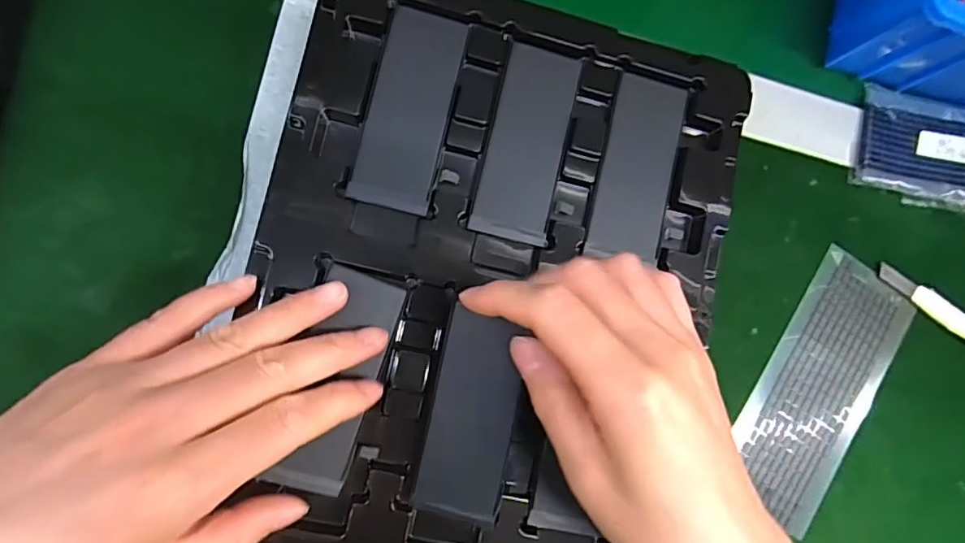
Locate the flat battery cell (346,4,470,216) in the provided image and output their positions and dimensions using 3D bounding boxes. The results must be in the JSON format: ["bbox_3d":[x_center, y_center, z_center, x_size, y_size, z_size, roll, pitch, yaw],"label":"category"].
[{"bbox_3d":[-0.034,-0.077,0.258,0.037,0.005,0.094,13,85,-8],"label":"flat battery cell"}]

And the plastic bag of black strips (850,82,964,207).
[{"bbox_3d":[0.293,-0.076,0.347,0.107,0.023,0.066,13,85,-8],"label":"plastic bag of black strips"}]

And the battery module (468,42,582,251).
[{"bbox_3d":[0.022,-0.062,0.265,0.038,0.006,0.094,14,84,-8],"label":"battery module"}]

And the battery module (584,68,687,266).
[{"bbox_3d":[0.078,-0.052,0.272,0.037,0.006,0.091,14,85,-8],"label":"battery module"}]

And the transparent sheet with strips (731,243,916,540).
[{"bbox_3d":[0.207,0.070,0.335,0.069,0.006,0.160,30,83,-6],"label":"transparent sheet with strips"}]

